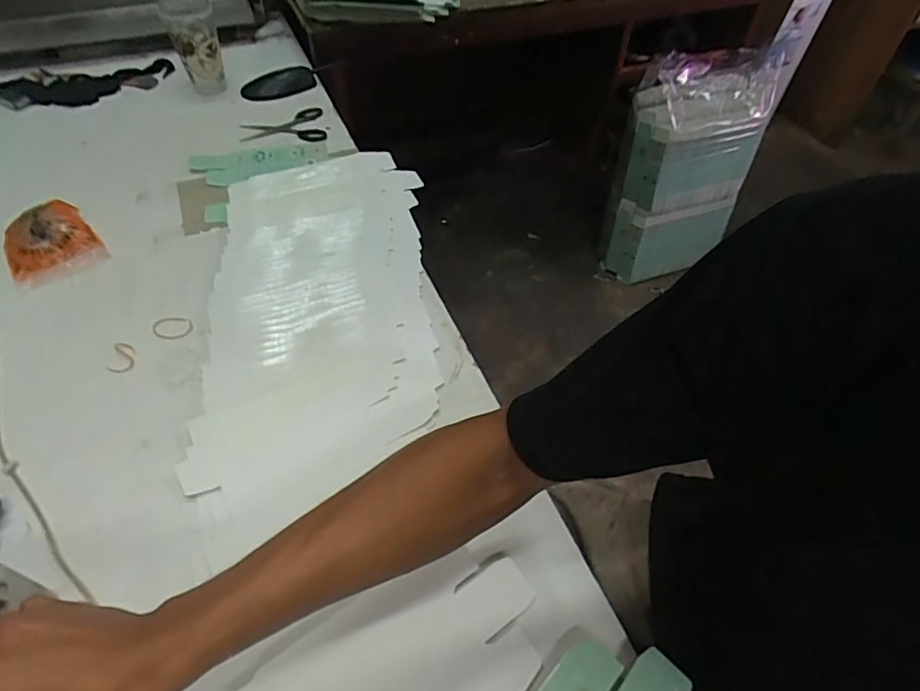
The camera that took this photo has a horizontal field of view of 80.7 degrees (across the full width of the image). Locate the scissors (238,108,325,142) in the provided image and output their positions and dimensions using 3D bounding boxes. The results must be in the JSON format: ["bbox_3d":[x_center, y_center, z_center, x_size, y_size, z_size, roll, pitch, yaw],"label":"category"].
[{"bbox_3d":[-0.301,-0.372,0.917,0.138,0.010,0.092,-10,52,-11],"label":"scissors"}]

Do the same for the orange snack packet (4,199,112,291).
[{"bbox_3d":[-0.544,-0.137,0.716,0.105,0.037,0.118,-32,59,-26],"label":"orange snack packet"}]

